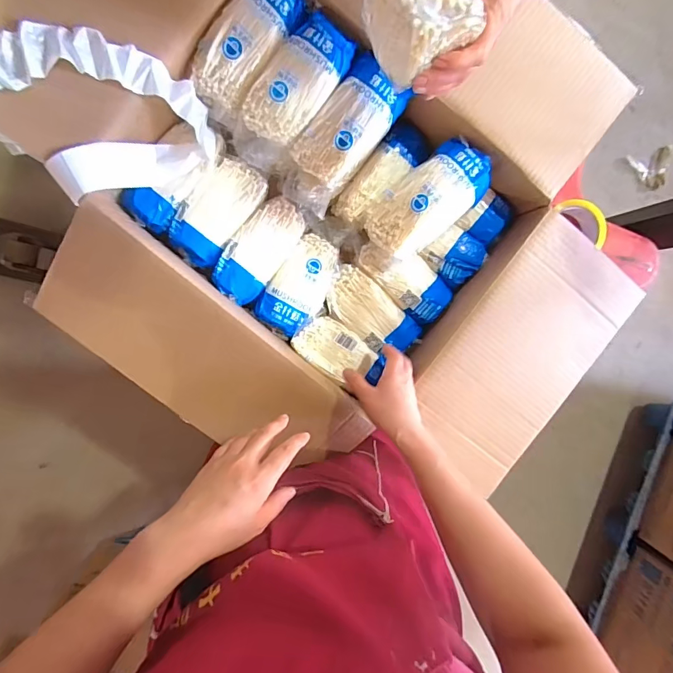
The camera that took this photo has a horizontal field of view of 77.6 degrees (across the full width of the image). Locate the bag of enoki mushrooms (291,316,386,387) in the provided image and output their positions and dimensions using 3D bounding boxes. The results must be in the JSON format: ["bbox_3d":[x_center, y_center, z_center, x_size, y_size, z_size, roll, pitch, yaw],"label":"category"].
[{"bbox_3d":[0.004,0.023,0.624,0.133,0.034,0.070,33,92,-10],"label":"bag of enoki mushrooms"}]

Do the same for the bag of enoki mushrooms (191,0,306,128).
[{"bbox_3d":[-0.115,-0.367,0.533,0.080,0.055,0.173,36,92,-10],"label":"bag of enoki mushrooms"}]

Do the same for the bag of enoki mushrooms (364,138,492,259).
[{"bbox_3d":[0.124,-0.184,0.569,0.173,0.048,0.099,-40,100,-1],"label":"bag of enoki mushrooms"}]

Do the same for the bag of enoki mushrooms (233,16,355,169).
[{"bbox_3d":[-0.058,-0.320,0.550,0.090,0.070,0.199,39,96,-8],"label":"bag of enoki mushrooms"}]

